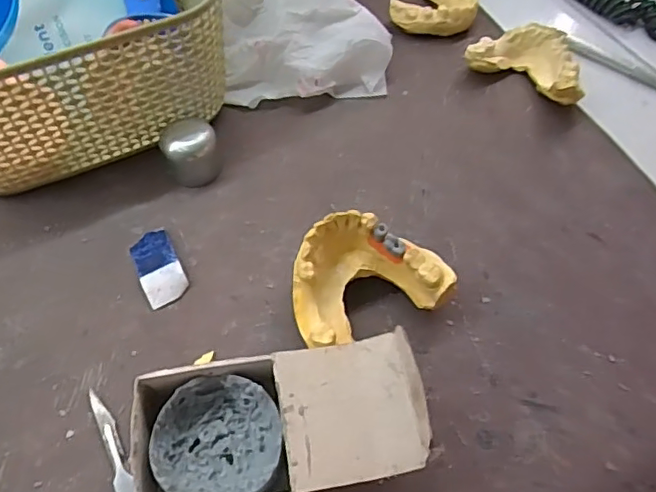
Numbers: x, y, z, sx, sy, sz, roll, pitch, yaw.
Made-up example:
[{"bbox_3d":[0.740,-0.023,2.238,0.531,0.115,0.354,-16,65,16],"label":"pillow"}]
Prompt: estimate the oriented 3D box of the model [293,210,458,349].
[{"bbox_3d":[0.016,0.014,0.264,0.070,0.038,0.049,-19,63,-15],"label":"model"}]

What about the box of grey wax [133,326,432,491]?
[{"bbox_3d":[-0.020,0.074,0.223,0.112,0.042,0.057,-8,61,-9],"label":"box of grey wax"}]

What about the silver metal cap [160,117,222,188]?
[{"bbox_3d":[-0.074,-0.054,0.305,0.028,0.027,0.031,-14,62,-12],"label":"silver metal cap"}]

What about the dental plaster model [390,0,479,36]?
[{"bbox_3d":[0.076,-0.164,0.387,0.050,0.021,0.057,35,63,15],"label":"dental plaster model"}]

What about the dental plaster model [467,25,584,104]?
[{"bbox_3d":[0.128,-0.115,0.354,0.071,0.029,0.047,32,63,14],"label":"dental plaster model"}]

